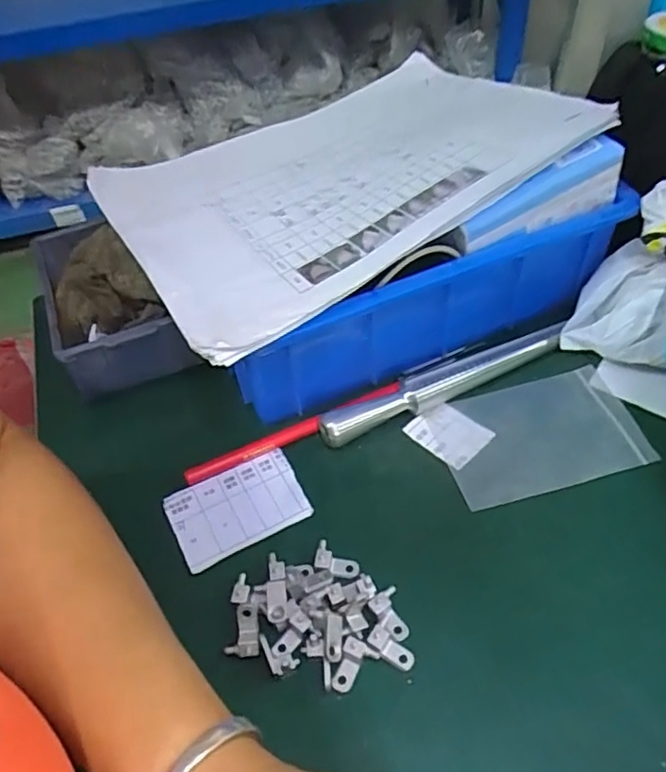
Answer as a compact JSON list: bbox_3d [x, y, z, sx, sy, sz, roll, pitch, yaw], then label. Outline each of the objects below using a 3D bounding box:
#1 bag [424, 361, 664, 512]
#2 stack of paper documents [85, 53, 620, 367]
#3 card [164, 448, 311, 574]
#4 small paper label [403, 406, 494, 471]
[{"bbox_3d":[0.130,0.030,0.385,0.124,0.006,0.079,-13,48,-8],"label":"bag"},{"bbox_3d":[0.000,-0.151,0.414,0.280,0.048,0.229,-25,51,-18],"label":"stack of paper documents"},{"bbox_3d":[-0.057,0.073,0.364,0.077,0.006,0.055,-24,51,-17],"label":"card"},{"bbox_3d":[0.074,0.030,0.389,0.036,0.007,0.045,-36,55,-25],"label":"small paper label"}]

